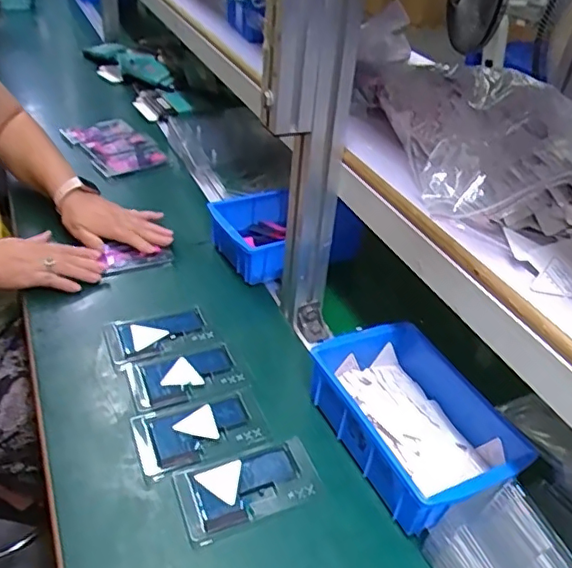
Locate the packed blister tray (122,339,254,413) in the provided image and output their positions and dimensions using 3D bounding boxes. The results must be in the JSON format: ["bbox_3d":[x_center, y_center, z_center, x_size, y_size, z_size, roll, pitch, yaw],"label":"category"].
[{"bbox_3d":[-0.108,0.097,0.637,0.126,0.008,0.078,-12,40,-22],"label":"packed blister tray"}]

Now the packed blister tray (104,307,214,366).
[{"bbox_3d":[-0.152,0.058,0.683,0.115,0.008,0.067,-12,41,-23],"label":"packed blister tray"}]

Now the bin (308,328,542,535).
[{"bbox_3d":[0.129,0.133,0.571,0.147,0.063,0.205,-13,41,-23],"label":"bin"}]

